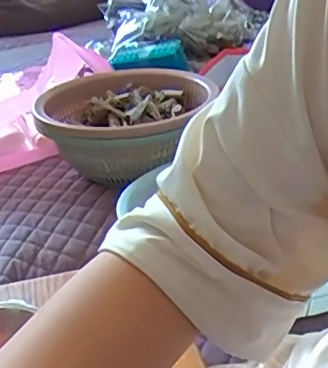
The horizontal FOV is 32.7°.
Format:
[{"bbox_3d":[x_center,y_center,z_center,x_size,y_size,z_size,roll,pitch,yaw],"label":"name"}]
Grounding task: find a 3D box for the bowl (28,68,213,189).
[{"bbox_3d":[-0.053,-0.108,0.902,0.253,0.091,0.277,2,29,11],"label":"bowl"}]

